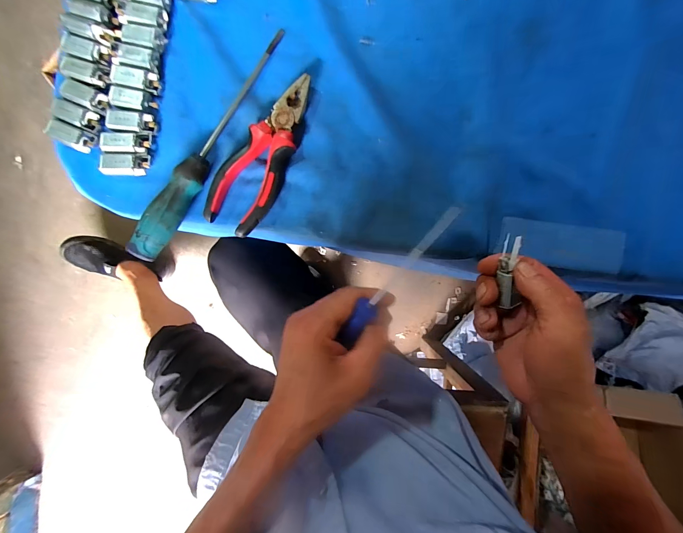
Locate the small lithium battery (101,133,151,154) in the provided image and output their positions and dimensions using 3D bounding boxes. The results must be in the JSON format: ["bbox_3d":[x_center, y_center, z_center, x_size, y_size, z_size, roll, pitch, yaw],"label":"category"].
[{"bbox_3d":[-0.206,-0.117,0.302,0.045,0.009,0.020,-2,89,2],"label":"small lithium battery"}]

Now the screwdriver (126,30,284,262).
[{"bbox_3d":[-0.130,-0.101,0.293,0.028,0.029,0.217,31,90,2],"label":"screwdriver"}]

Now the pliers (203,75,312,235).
[{"bbox_3d":[-0.073,-0.105,0.298,0.052,0.018,0.152,28,90,2],"label":"pliers"}]

